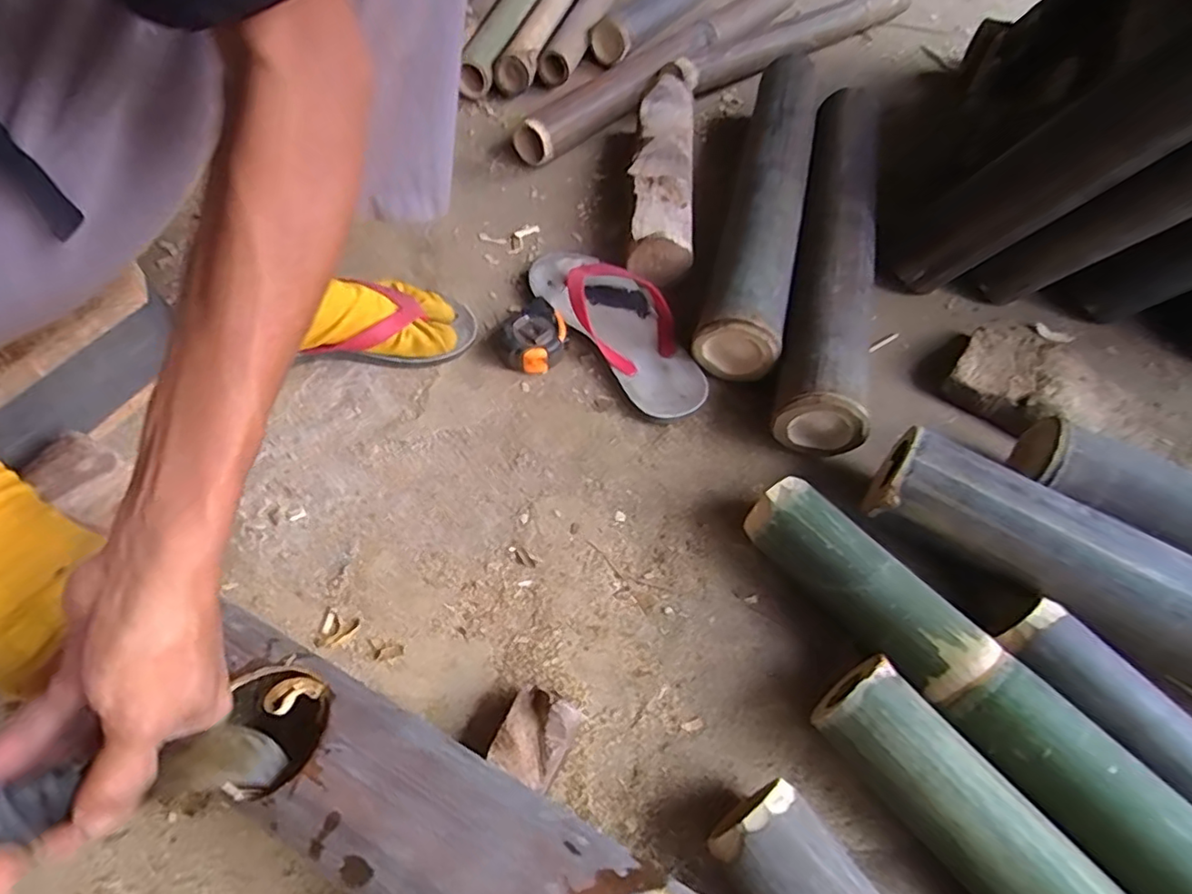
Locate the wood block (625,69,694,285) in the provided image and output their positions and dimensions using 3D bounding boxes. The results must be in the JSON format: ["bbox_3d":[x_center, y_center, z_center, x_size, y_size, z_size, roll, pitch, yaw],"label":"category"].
[{"bbox_3d":[0.076,-0.321,0.710,0.070,0.061,0.339,6,56,0],"label":"wood block"}]

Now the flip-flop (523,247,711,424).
[{"bbox_3d":[0.024,-0.126,0.598,0.096,0.040,0.243,-27,62,-20],"label":"flip-flop"}]

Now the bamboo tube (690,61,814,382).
[{"bbox_3d":[0.198,-0.291,0.689,0.076,0.091,0.530,15,57,6],"label":"bamboo tube"}]

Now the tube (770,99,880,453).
[{"bbox_3d":[0.251,-0.218,0.639,0.071,0.071,0.515,14,57,6],"label":"tube"}]

